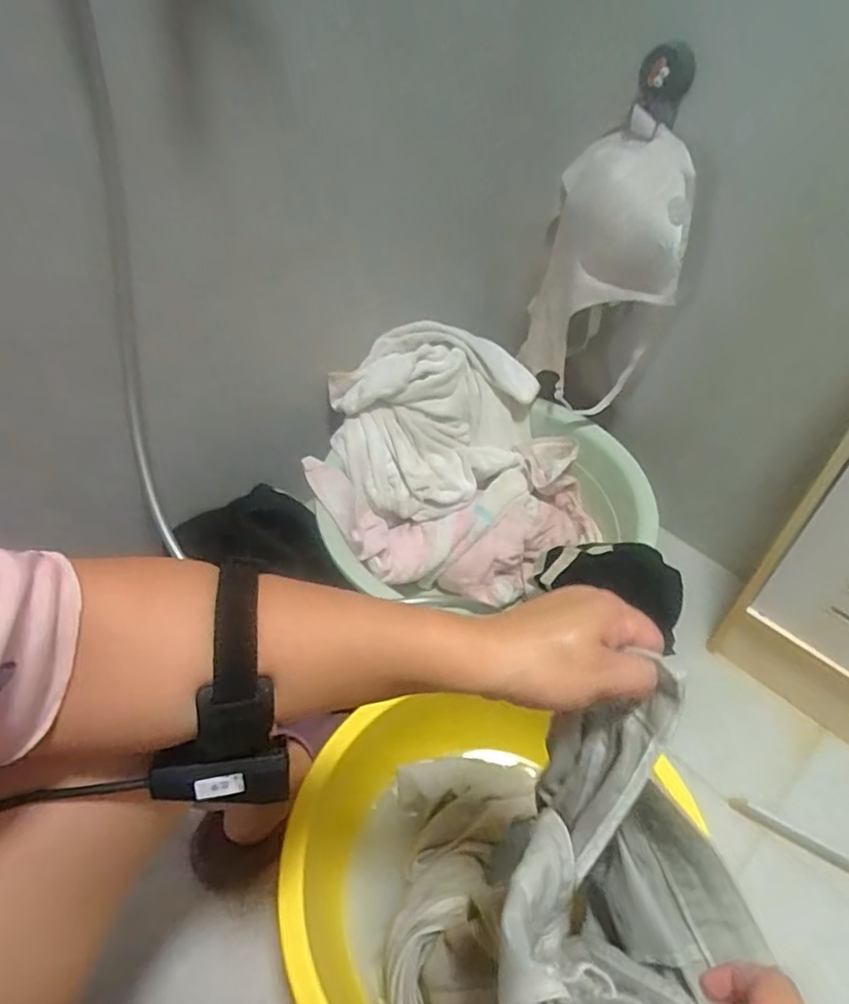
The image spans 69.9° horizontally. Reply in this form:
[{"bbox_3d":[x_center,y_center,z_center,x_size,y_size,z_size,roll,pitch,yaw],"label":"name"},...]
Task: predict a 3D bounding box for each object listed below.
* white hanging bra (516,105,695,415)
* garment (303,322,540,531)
[{"bbox_3d":[0.241,-0.301,0.834,0.115,0.341,0.171,-9,47,-12],"label":"white hanging bra"},{"bbox_3d":[0.000,-0.121,0.922,0.373,0.163,0.252,-12,48,-15],"label":"garment"}]

